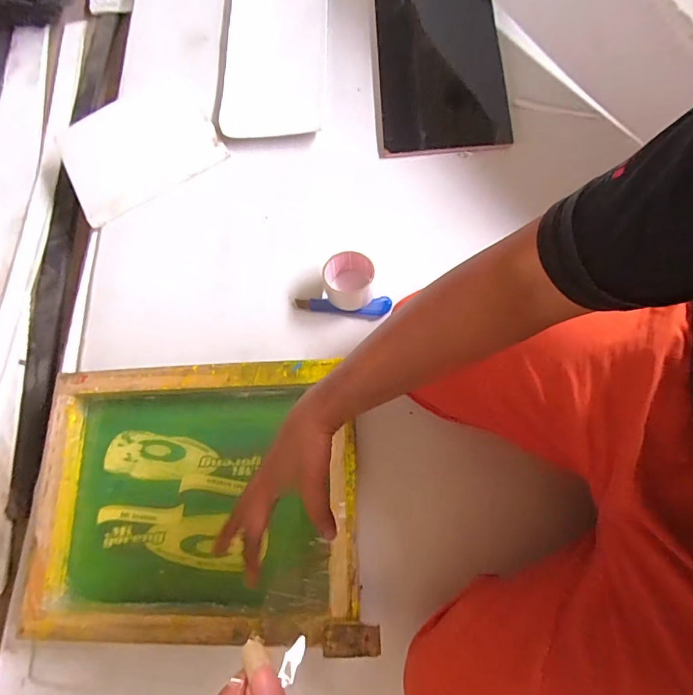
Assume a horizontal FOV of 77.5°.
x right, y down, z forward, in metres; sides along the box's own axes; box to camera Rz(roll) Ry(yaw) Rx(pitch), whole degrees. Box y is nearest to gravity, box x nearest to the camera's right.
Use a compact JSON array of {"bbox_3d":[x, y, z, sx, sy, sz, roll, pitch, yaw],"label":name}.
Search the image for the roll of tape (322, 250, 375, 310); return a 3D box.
[{"bbox_3d":[0.002,-0.106,0.707,0.079,0.061,0.080,-1,75,5],"label":"roll of tape"}]

